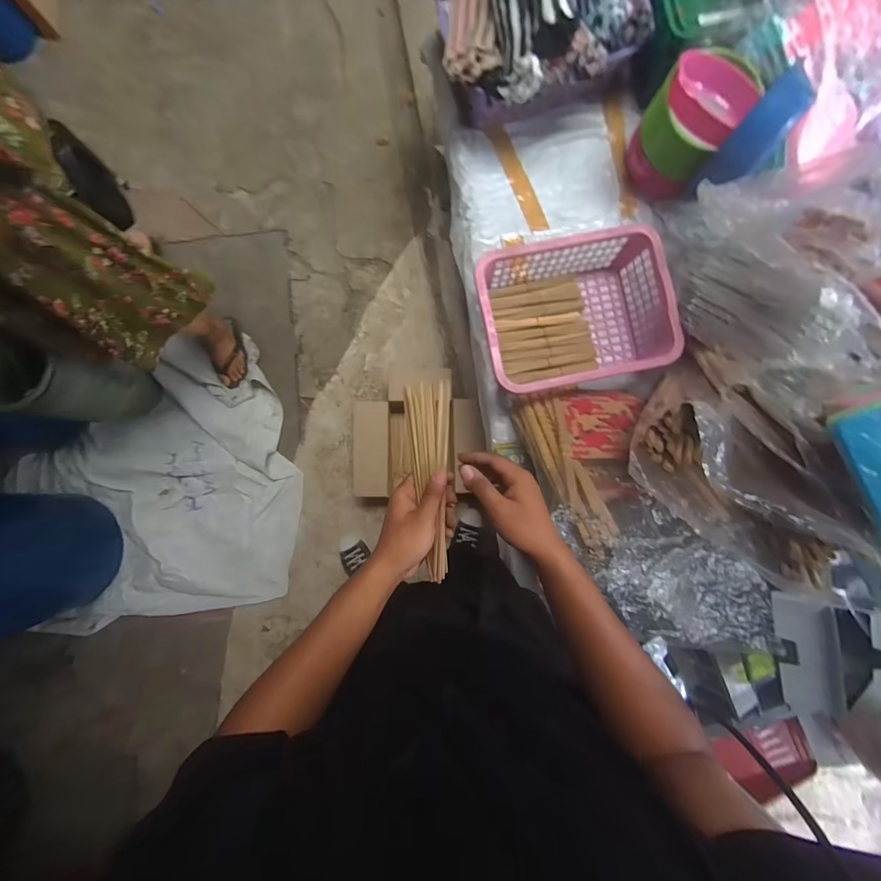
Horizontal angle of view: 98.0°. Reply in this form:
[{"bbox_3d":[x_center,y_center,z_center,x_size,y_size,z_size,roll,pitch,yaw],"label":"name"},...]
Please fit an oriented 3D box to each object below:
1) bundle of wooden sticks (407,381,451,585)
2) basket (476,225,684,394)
[{"bbox_3d":[-0.009,0.047,0.442,0.048,0.017,0.224,-3,90,1],"label":"bundle of wooden sticks"},{"bbox_3d":[0.293,-0.275,0.873,0.389,0.148,0.300,-10,86,1],"label":"basket"}]

